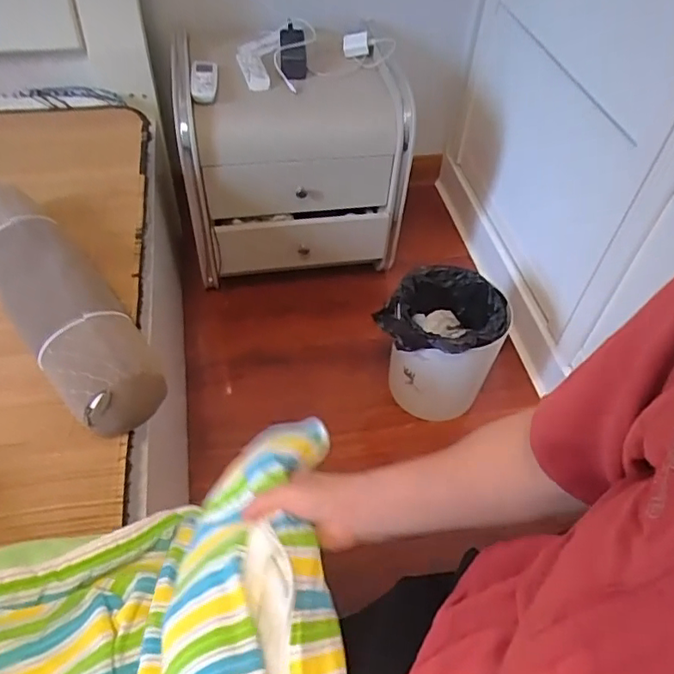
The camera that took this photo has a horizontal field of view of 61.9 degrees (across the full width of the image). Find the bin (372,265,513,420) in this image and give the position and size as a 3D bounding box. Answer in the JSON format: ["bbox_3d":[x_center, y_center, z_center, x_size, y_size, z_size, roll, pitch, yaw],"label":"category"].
[{"bbox_3d":[0.213,0.013,1.131,0.211,0.235,0.212,2,50,-2],"label":"bin"}]

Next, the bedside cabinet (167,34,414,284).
[{"bbox_3d":[-0.099,-0.462,1.368,0.497,0.389,0.446,-4,50,-7],"label":"bedside cabinet"}]

